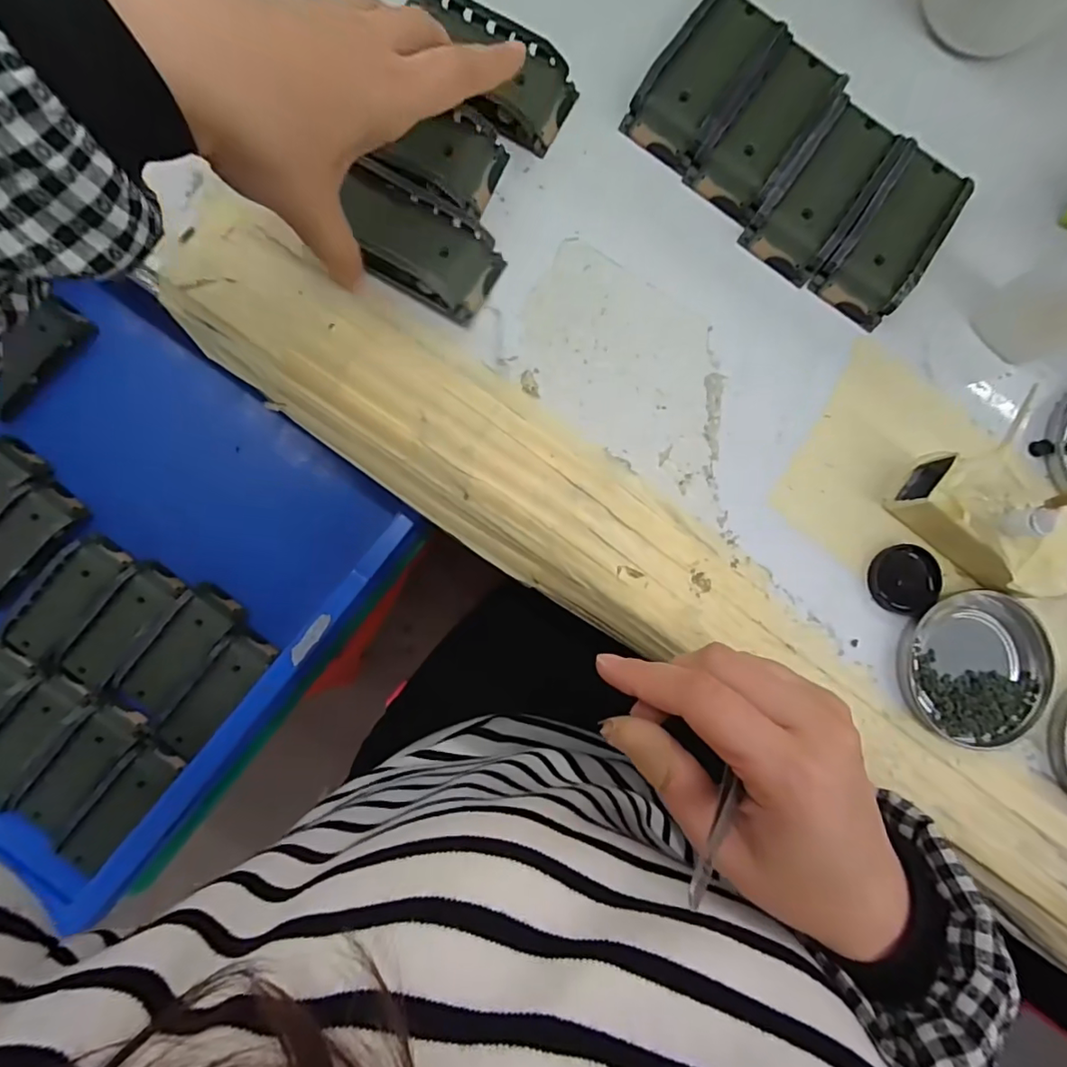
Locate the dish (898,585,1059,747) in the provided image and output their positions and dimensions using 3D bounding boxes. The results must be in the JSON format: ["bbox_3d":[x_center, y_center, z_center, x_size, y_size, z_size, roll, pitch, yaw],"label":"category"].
[{"bbox_3d":[0.231,0.071,0.287,0.076,0.007,0.076,0,86,-4],"label":"dish"}]

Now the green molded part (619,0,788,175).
[{"bbox_3d":[0.091,-0.245,0.292,0.044,0.018,0.095,35,84,-1],"label":"green molded part"}]

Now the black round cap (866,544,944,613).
[{"bbox_3d":[0.193,0.024,0.288,0.034,0.005,0.035,0,86,-4],"label":"black round cap"}]

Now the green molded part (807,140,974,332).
[{"bbox_3d":[0.192,-0.160,0.293,0.042,0.017,0.094,34,84,-2],"label":"green molded part"}]

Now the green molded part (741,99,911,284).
[{"bbox_3d":[0.155,-0.182,0.291,0.042,0.017,0.092,36,84,-1],"label":"green molded part"}]

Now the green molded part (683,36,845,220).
[{"bbox_3d":[0.125,-0.216,0.292,0.041,0.019,0.093,36,84,-1],"label":"green molded part"}]

